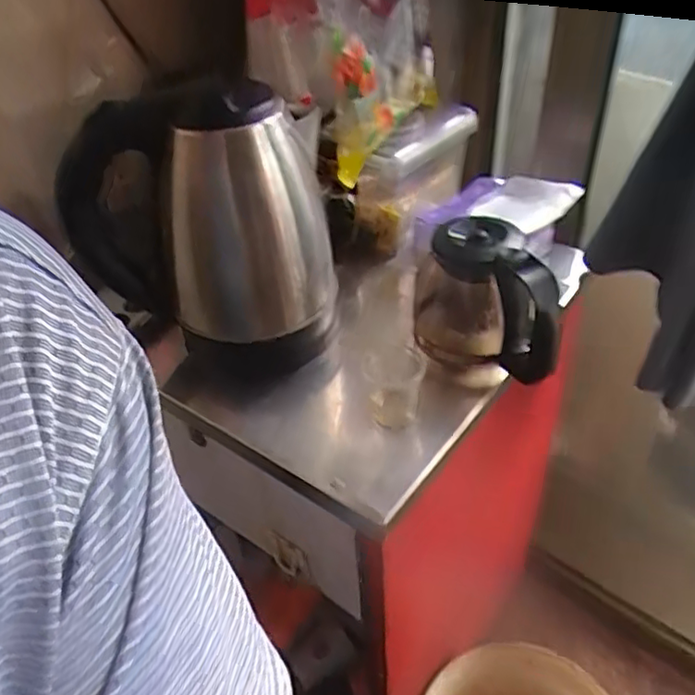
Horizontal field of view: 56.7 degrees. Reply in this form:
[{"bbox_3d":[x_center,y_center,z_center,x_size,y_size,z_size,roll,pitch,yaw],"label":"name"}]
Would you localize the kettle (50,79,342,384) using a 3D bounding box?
[{"bbox_3d":[-0.107,-0.101,0.576,0.181,0.237,0.163,8,42,14],"label":"kettle"}]

